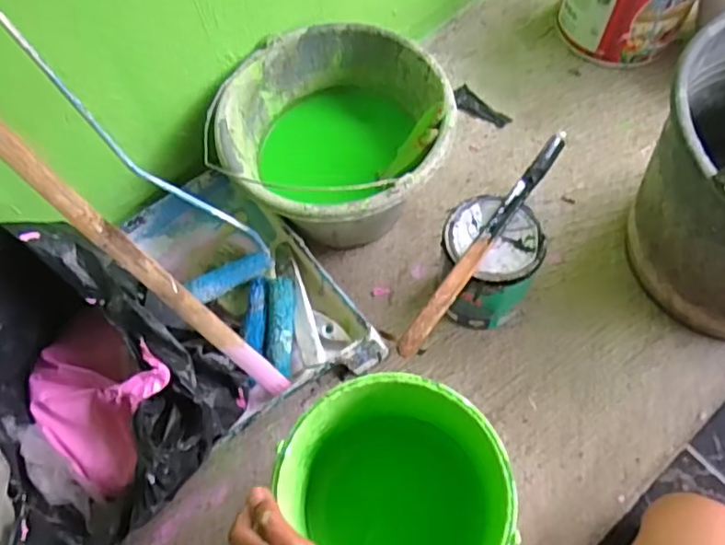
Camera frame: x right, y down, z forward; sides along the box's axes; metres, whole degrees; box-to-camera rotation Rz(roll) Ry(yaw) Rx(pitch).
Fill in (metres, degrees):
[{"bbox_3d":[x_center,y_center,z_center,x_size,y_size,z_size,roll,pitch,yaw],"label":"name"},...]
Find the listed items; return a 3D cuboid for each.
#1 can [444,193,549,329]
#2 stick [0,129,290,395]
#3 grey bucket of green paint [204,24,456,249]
[{"bbox_3d":[0.136,-0.004,0.675,0.095,0.137,0.101,-1,64,2],"label":"can"},{"bbox_3d":[-0.219,-0.044,0.484,0.015,0.533,0.024,14,60,46],"label":"stick"},{"bbox_3d":[-0.028,-0.134,0.723,0.246,0.175,0.247,-1,64,2],"label":"grey bucket of green paint"}]

